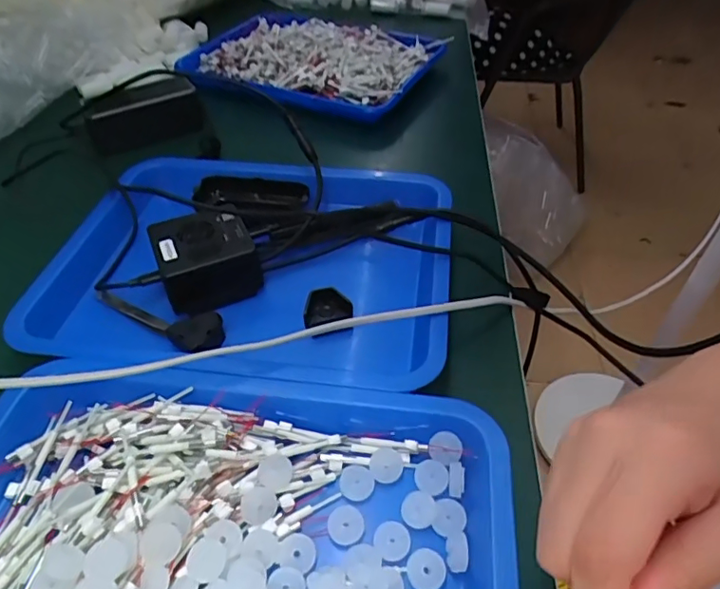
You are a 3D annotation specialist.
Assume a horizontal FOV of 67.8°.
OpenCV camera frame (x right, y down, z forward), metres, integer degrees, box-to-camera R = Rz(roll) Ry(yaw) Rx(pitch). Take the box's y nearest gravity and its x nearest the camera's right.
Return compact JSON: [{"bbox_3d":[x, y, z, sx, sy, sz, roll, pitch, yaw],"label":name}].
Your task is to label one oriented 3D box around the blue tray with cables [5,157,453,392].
[{"bbox_3d":[-0.086,-0.026,0.459,0.321,0.069,0.249,4,45,4],"label":"blue tray with cables"}]

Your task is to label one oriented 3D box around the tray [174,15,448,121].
[{"bbox_3d":[-0.076,-0.314,0.708,0.293,0.066,0.214,18,48,17],"label":"tray"}]

